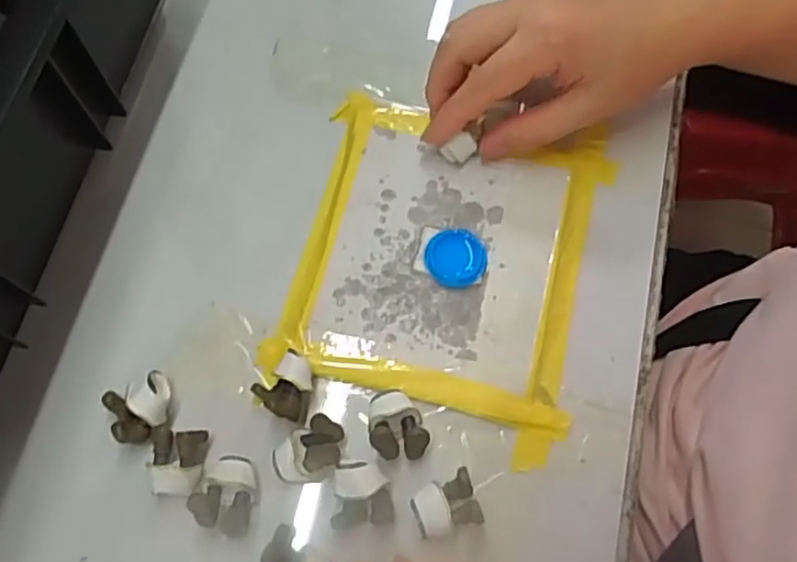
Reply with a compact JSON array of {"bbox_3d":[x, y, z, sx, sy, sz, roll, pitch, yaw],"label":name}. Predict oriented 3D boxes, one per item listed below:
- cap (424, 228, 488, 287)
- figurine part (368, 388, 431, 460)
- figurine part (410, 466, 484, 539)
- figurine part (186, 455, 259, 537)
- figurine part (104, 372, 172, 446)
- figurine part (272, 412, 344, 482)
[{"bbox_3d":[0.028,-0.011,0.328,0.029,0.009,0.028,0,70,-1],"label":"cap"},{"bbox_3d":[0.000,0.062,0.295,0.025,0.019,0.030,-2,70,-2],"label":"figurine part"},{"bbox_3d":[0.019,0.094,0.284,0.027,0.018,0.022,-16,71,-7],"label":"figurine part"},{"bbox_3d":[-0.071,0.090,0.283,0.022,0.022,0.029,25,71,8],"label":"figurine part"},{"bbox_3d":[-0.113,0.056,0.295,0.029,0.021,0.026,-22,72,-9],"label":"figurine part"},{"bbox_3d":[-0.038,0.075,0.292,0.032,0.017,0.024,-40,75,-14],"label":"figurine part"}]

